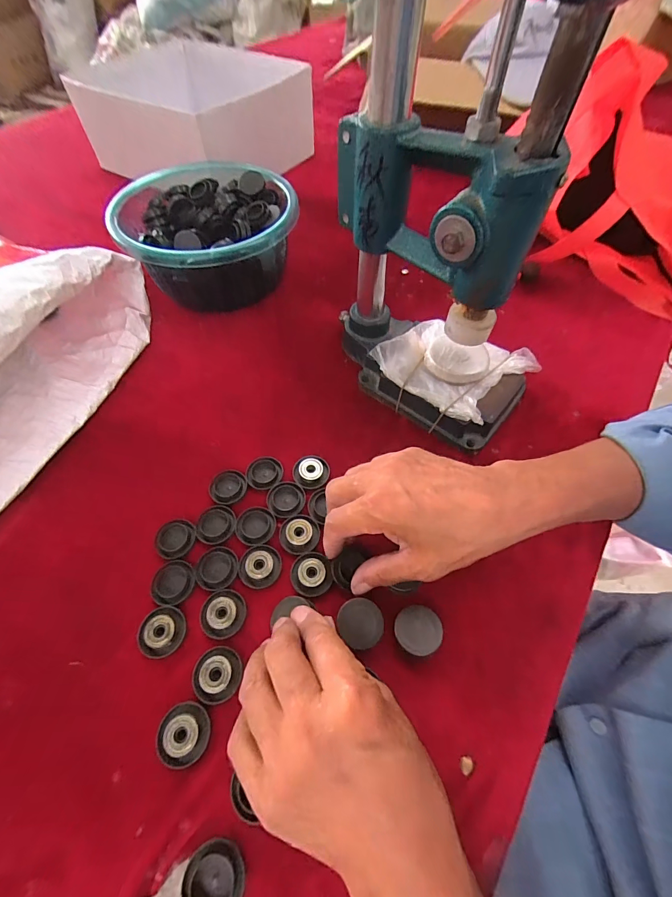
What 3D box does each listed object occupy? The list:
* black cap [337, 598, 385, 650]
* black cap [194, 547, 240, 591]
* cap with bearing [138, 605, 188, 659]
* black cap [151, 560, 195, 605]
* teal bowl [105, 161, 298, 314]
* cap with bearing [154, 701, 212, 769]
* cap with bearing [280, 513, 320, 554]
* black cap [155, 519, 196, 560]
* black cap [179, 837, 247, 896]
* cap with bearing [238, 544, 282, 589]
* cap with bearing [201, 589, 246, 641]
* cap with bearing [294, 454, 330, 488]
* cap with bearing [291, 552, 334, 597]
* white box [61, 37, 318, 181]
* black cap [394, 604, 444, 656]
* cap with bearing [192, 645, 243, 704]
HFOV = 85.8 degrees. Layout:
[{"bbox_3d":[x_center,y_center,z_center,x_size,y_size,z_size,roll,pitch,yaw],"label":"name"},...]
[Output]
[{"bbox_3d":[0.018,0.124,0.259,0.030,0.008,0.032,0,59,0],"label":"black cap"},{"bbox_3d":[-0.094,0.094,0.286,0.032,0.004,0.032,0,59,0],"label":"black cap"},{"bbox_3d":[-0.126,0.132,0.262,0.029,0.011,0.033,-3,59,-2],"label":"cap with bearing"},{"bbox_3d":[-0.126,0.103,0.280,0.030,0.005,0.032,0,59,0],"label":"black cap"},{"bbox_3d":[-0.151,-0.259,0.455,0.202,0.095,0.198,0,59,0],"label":"teal bowl"},{"bbox_3d":[-0.097,0.182,0.231,0.030,0.012,0.030,0,59,0],"label":"cap with bearing"},{"bbox_3d":[-0.031,0.069,0.298,0.031,0.006,0.031,0,59,0],"label":"cap with bearing"},{"bbox_3d":[-0.132,0.074,0.298,0.029,0.008,0.031,0,59,0],"label":"black cap"},{"bbox_3d":[-0.067,0.238,0.199,0.033,0.008,0.032,0,59,0],"label":"black cap"},{"bbox_3d":[-0.060,0.092,0.285,0.033,0.005,0.032,0,59,0],"label":"cap with bearing"},{"bbox_3d":[-0.083,0.121,0.267,0.031,0.007,0.033,0,59,0],"label":"cap with bearing"},{"bbox_3d":[-0.023,0.021,0.328,0.031,0.011,0.031,0,59,0],"label":"cap with bearing"},{"bbox_3d":[-0.019,0.098,0.282,0.031,0.004,0.033,0,59,0],"label":"cap with bearing"},{"bbox_3d":[-0.233,-0.563,0.633,0.305,0.141,0.274,23,62,15],"label":"white box"},{"bbox_3d":[0.058,0.131,0.260,0.032,0.022,0.031,0,59,0],"label":"black cap"},{"bbox_3d":[-0.081,0.154,0.247,0.030,0.011,0.032,0,59,0],"label":"cap with bearing"}]

